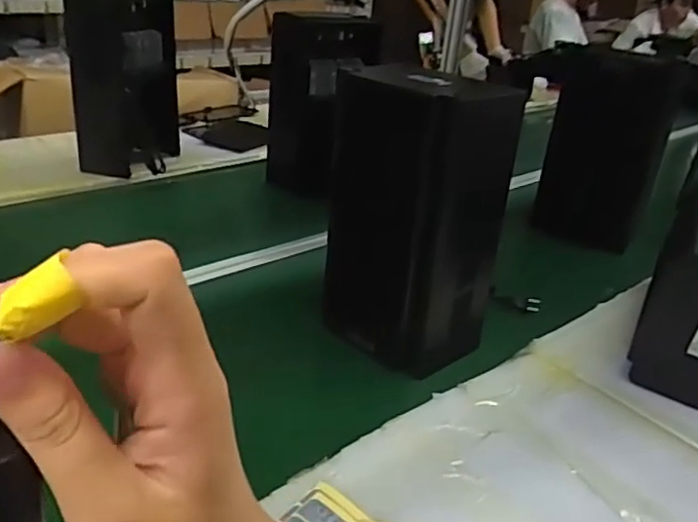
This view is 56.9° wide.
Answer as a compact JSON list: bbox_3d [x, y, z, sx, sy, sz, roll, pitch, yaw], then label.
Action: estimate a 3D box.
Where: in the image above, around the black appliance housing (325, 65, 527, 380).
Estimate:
[{"bbox_3d":[0.085,-0.056,0.815,0.138,0.337,0.183,-13,32,-33],"label":"black appliance housing"}]

